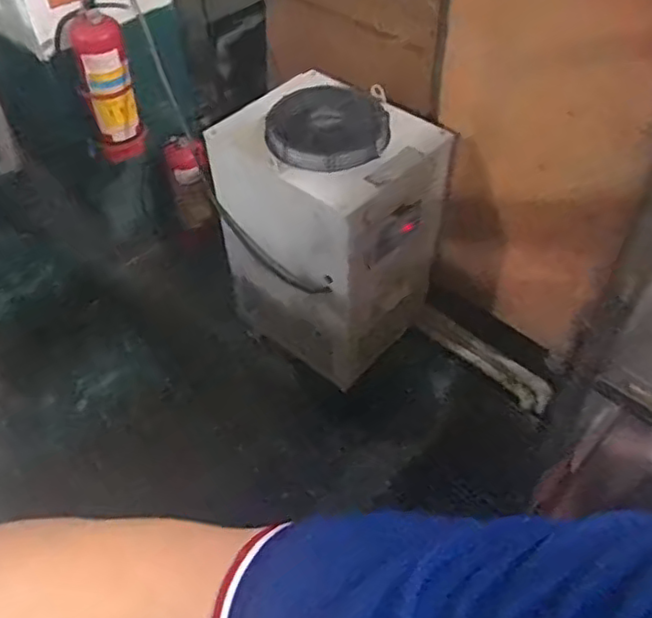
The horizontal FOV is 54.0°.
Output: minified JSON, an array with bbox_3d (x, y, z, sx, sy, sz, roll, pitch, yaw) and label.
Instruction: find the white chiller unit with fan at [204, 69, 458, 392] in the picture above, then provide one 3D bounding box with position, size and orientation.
[{"bbox_3d":[0.013,-0.202,1.685,0.473,0.666,0.381,31,56,25],"label":"white chiller unit with fan"}]

